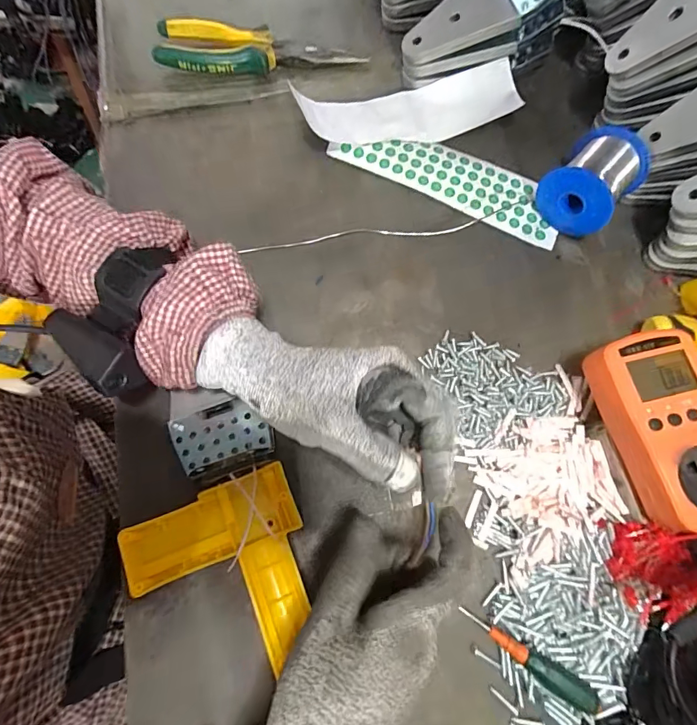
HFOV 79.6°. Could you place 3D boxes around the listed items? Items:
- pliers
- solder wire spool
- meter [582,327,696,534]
[{"bbox_3d":[-0.087,-0.296,0.403,0.193,0.020,0.047,7,76,0],"label":"pliers"},{"bbox_3d":[0.209,-0.154,0.360,0.061,0.056,0.072,42,78,9],"label":"solder wire spool"},{"bbox_3d":[0.216,0.043,0.281,0.069,0.029,0.125,-15,77,-5],"label":"meter"}]

